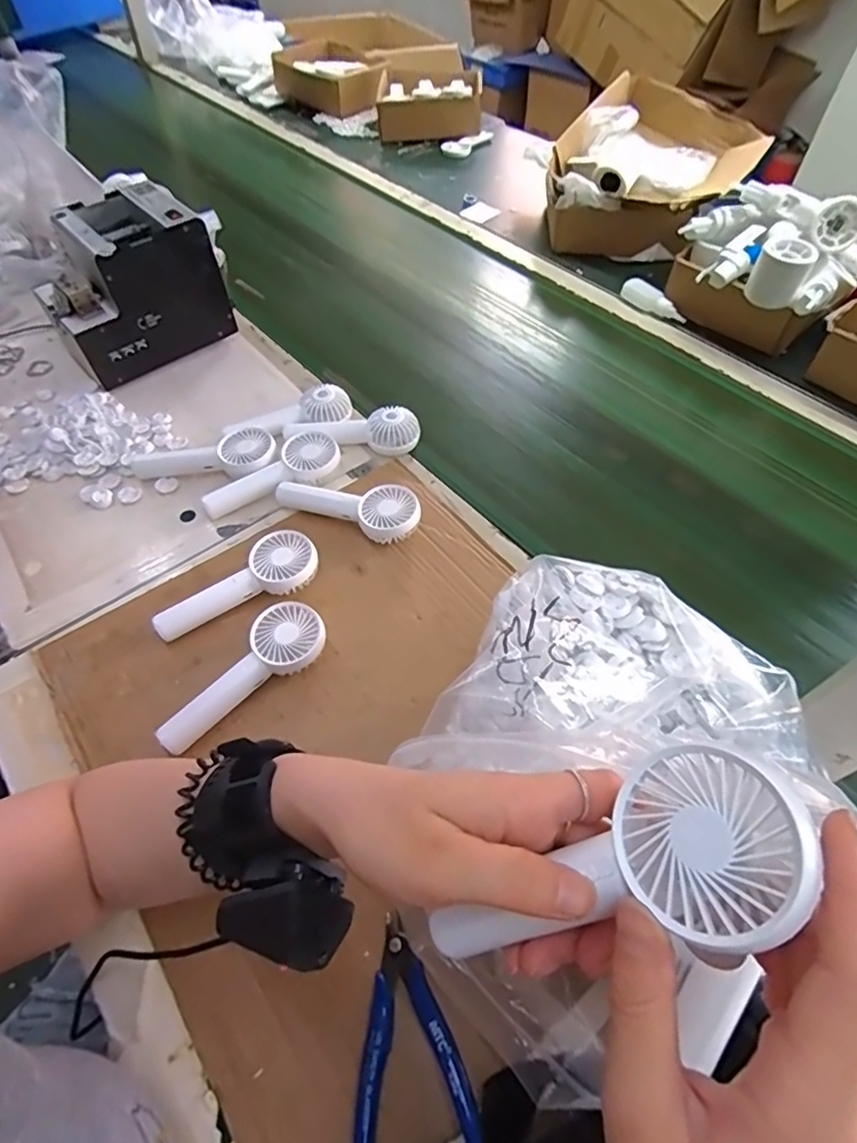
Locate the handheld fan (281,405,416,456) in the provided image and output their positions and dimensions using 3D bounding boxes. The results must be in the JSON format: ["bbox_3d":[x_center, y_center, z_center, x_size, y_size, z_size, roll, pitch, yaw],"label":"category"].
[{"bbox_3d":[-0.083,-0.156,0.620,0.142,0.032,0.047,5,54,2],"label":"handheld fan"}]

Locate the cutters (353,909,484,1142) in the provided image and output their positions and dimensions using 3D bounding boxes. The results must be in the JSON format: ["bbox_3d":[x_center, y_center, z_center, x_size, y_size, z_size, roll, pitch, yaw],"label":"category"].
[{"bbox_3d":[-0.013,0.261,0.320,0.066,0.027,0.112,-10,57,-3],"label":"cutters"}]

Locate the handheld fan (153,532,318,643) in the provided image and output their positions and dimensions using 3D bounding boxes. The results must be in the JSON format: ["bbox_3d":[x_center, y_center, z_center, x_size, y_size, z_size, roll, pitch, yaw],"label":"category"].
[{"bbox_3d":[-0.168,0.012,0.501,0.142,0.028,0.054,-23,58,-17],"label":"handheld fan"}]

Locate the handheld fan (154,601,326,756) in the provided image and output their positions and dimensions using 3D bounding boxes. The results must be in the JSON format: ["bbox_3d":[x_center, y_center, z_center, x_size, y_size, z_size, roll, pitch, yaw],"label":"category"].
[{"bbox_3d":[-0.143,0.086,0.447,0.052,0.032,0.143,38,62,23],"label":"handheld fan"}]

